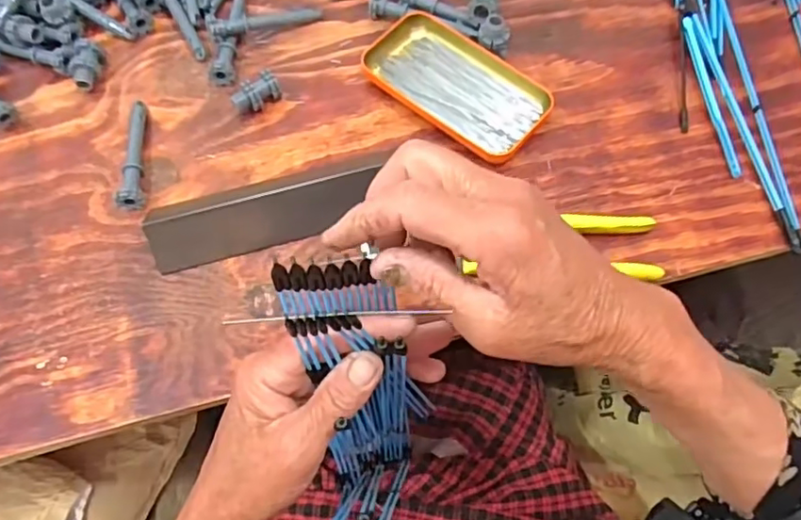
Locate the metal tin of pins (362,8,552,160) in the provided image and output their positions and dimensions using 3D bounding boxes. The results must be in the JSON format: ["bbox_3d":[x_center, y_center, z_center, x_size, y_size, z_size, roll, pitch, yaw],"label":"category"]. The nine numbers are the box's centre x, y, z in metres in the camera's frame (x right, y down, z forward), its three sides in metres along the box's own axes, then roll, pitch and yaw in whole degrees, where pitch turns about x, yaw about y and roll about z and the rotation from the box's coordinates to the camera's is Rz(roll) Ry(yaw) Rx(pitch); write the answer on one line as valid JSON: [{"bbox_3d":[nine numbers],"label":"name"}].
[{"bbox_3d":[0.047,-0.141,0.473,0.143,0.018,0.086,37,70,17],"label":"metal tin of pins"}]

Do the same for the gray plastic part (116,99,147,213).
[{"bbox_3d":[-0.203,-0.083,0.451,0.017,0.018,0.097,-8,64,-3],"label":"gray plastic part"}]

